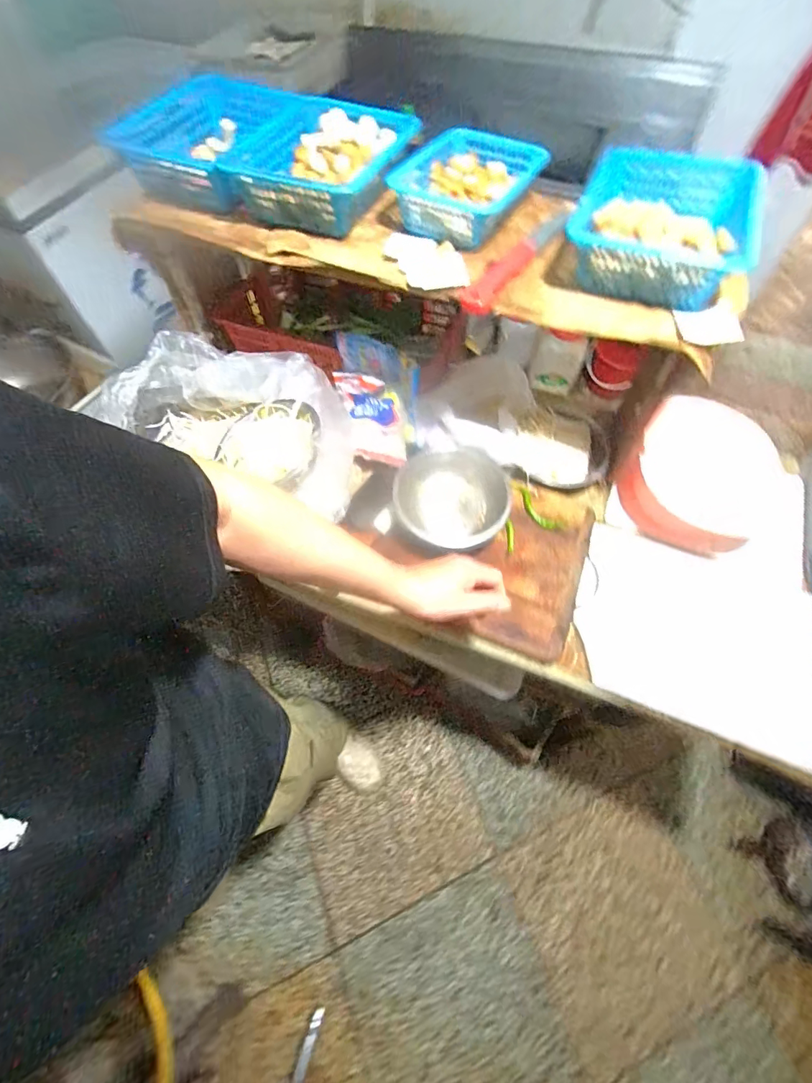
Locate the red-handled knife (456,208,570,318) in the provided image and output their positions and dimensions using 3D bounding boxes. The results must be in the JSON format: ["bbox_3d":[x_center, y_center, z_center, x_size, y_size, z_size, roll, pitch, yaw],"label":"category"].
[{"bbox_3d":[0.147,-0.379,0.583,0.038,0.019,0.247,31,67,15],"label":"red-handled knife"}]

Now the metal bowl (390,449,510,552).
[{"bbox_3d":[0.083,-0.072,0.716,0.181,0.055,0.174,0,63,0],"label":"metal bowl"}]

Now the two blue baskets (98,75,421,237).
[{"bbox_3d":[-0.196,-0.586,0.657,0.381,0.080,0.271,18,64,10],"label":"two blue baskets"}]

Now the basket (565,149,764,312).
[{"bbox_3d":[0.326,-0.414,0.568,0.191,0.070,0.249,17,64,9],"label":"basket"}]

